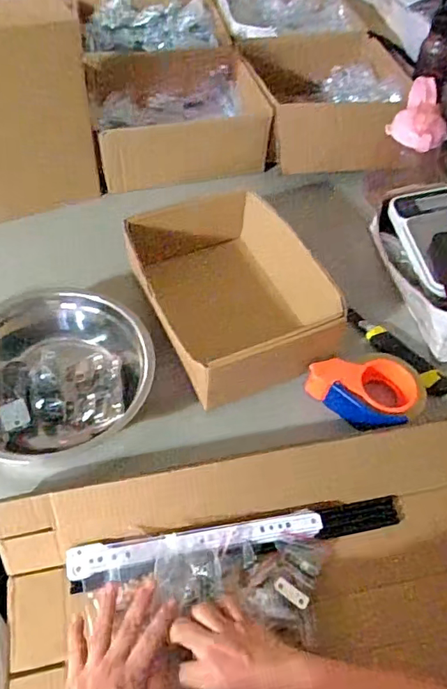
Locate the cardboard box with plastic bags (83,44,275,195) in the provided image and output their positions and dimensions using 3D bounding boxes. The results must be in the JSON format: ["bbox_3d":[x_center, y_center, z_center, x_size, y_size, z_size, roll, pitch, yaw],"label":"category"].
[{"bbox_3d":[-0.096,-0.454,1.016,0.320,0.108,0.290,-8,55,-11],"label":"cardboard box with plastic bags"}]

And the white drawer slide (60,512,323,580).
[{"bbox_3d":[-0.029,0.228,0.595,0.296,0.018,0.032,-6,55,-9],"label":"white drawer slide"}]

